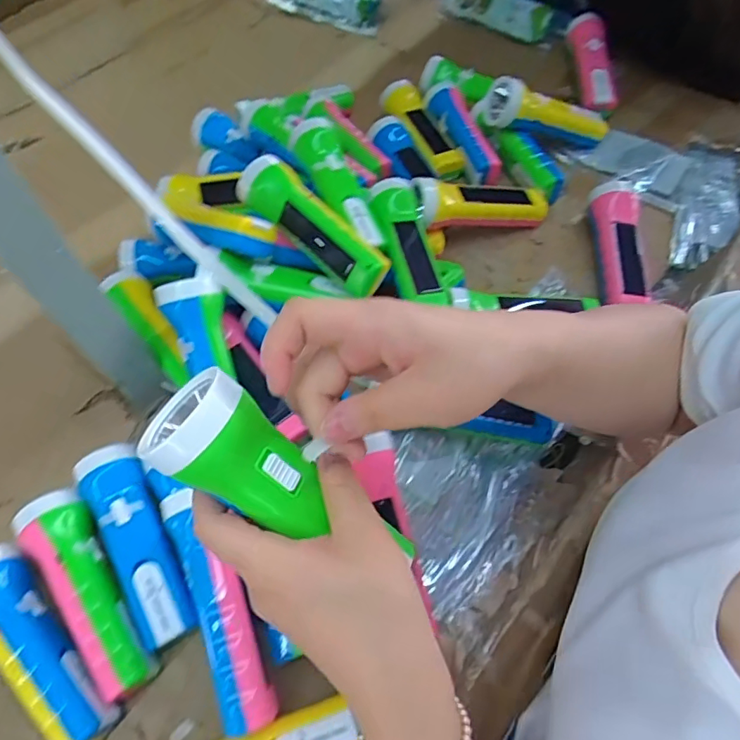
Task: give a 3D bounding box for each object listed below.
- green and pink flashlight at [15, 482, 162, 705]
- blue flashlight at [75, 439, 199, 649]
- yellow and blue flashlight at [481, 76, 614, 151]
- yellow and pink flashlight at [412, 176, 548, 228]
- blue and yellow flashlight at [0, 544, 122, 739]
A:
[{"bbox_3d":[-0.218,0.172,0.410,0.053,0.059,0.164,-37,63,-18],"label":"green and pink flashlight"},{"bbox_3d":[-0.190,0.144,0.427,0.053,0.056,0.167,-27,61,-13],"label":"blue flashlight"},{"bbox_3d":[0.235,-0.325,0.665,0.177,0.053,0.053,4,57,-21],"label":"yellow and blue flashlight"},{"bbox_3d":[0.124,-0.184,0.580,0.157,0.040,0.043,-4,58,-22],"label":"yellow and pink flashlight"},{"bbox_3d":[-0.248,0.208,0.392,0.167,0.061,0.052,36,66,22],"label":"blue and yellow flashlight"}]

